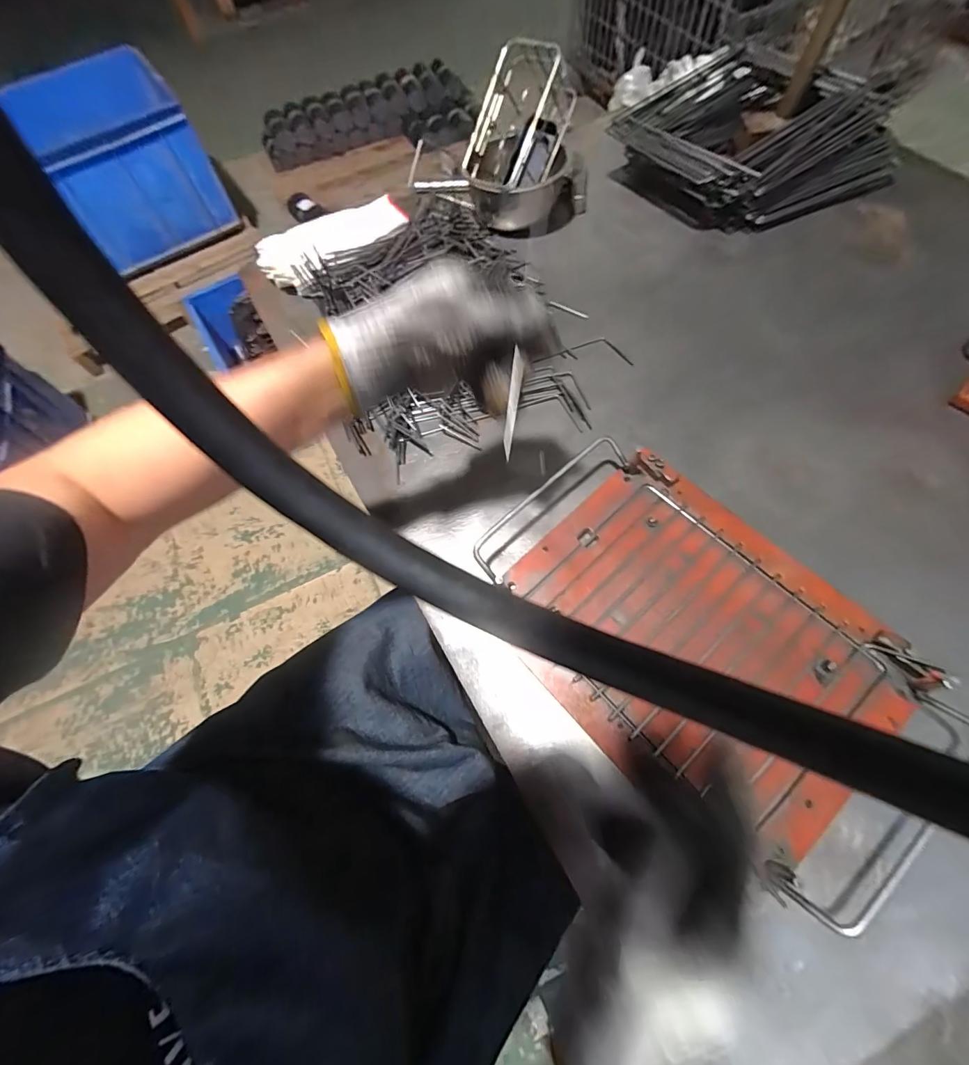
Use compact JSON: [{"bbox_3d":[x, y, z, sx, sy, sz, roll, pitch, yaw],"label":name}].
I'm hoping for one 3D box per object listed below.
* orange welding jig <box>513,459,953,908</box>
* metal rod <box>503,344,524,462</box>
[{"bbox_3d":[0.175,0.088,0.374,0.233,0.025,0.298,-39,69,-13],"label":"orange welding jig"},{"bbox_3d":[0.018,-0.083,0.294,0.006,0.007,0.065,8,99,7],"label":"metal rod"}]

